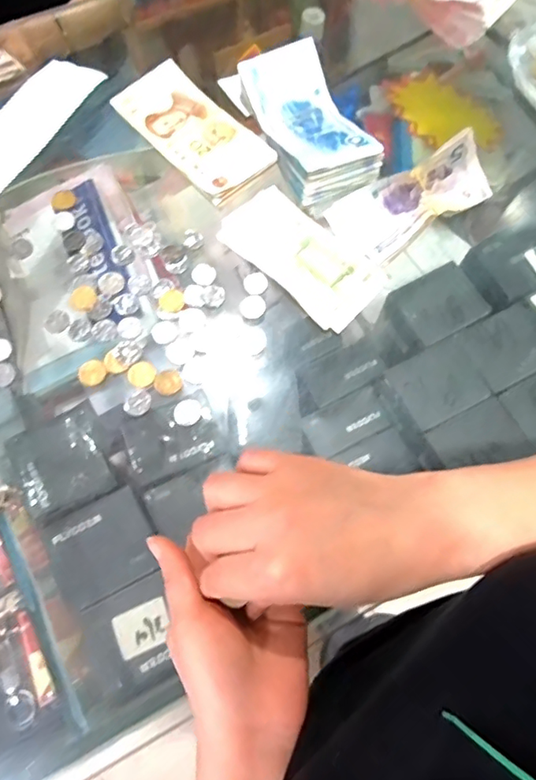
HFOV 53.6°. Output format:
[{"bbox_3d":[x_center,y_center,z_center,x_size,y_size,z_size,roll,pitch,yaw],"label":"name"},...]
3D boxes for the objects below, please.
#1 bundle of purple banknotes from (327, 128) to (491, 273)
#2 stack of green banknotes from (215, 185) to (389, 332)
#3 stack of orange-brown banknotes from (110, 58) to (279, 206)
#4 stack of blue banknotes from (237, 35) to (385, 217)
[{"bbox_3d":[0.120,-0.161,0.436,0.136,0.034,0.064,-36,75,-14],"label":"bundle of purple banknotes"},{"bbox_3d":[0.027,-0.109,0.428,0.134,0.008,0.067,43,74,12],"label":"stack of green banknotes"},{"bbox_3d":[-0.066,-0.229,0.466,0.072,0.009,0.150,-40,76,-15],"label":"stack of orange-brown banknotes"},{"bbox_3d":[0.035,-0.229,0.457,0.071,0.031,0.147,-23,73,-10],"label":"stack of blue banknotes"}]

